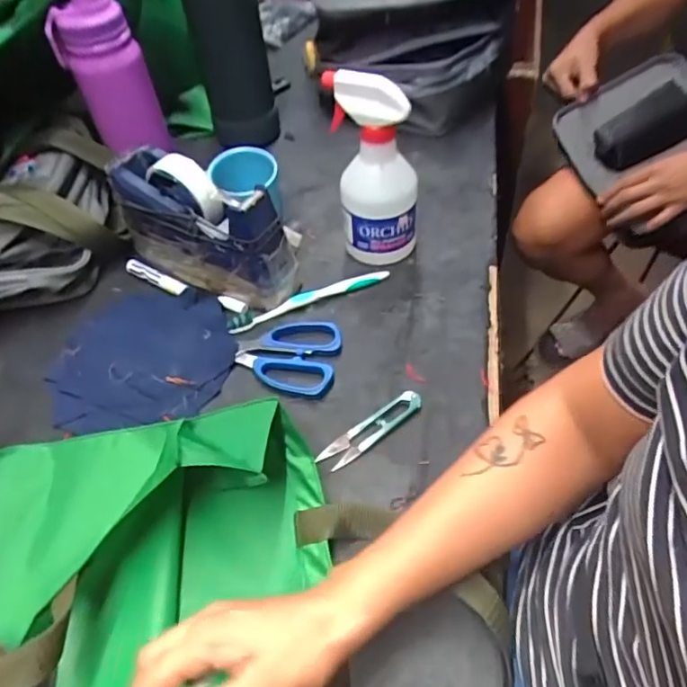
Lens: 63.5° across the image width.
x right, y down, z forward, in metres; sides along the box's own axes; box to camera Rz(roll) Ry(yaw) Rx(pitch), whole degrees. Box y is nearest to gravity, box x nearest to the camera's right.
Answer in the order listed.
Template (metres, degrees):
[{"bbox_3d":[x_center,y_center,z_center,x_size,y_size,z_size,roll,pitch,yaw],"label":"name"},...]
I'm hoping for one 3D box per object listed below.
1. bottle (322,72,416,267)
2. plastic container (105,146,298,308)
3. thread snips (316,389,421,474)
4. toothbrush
[{"bbox_3d":[0.031,-0.175,0.560,0.071,0.182,0.086,-11,51,-4],"label":"bottle"},{"bbox_3d":[-0.148,-0.122,0.573,0.204,0.114,0.071,26,57,23],"label":"plastic container"},{"bbox_3d":[0.025,0.072,0.474,0.101,0.008,0.023,-32,55,-20],"label":"thread snips"},{"bbox_3d":[-0.034,-0.048,0.570,0.174,0.008,0.026,-17,52,-9],"label":"toothbrush"}]

